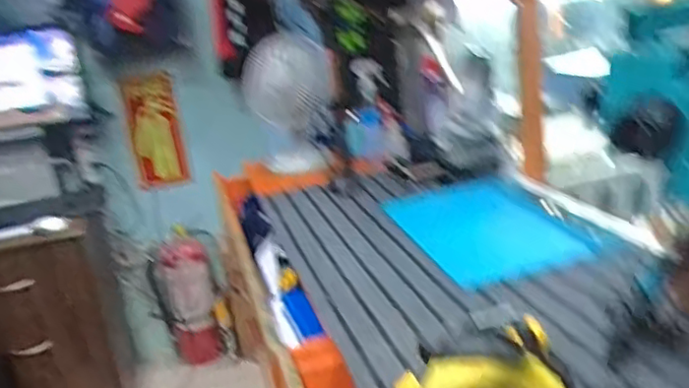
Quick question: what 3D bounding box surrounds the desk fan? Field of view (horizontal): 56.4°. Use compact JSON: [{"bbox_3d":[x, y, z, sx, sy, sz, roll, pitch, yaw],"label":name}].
[{"bbox_3d":[-0.110,-0.208,1.473,0.199,0.297,0.177,-10,19,-6],"label":"desk fan"}]

